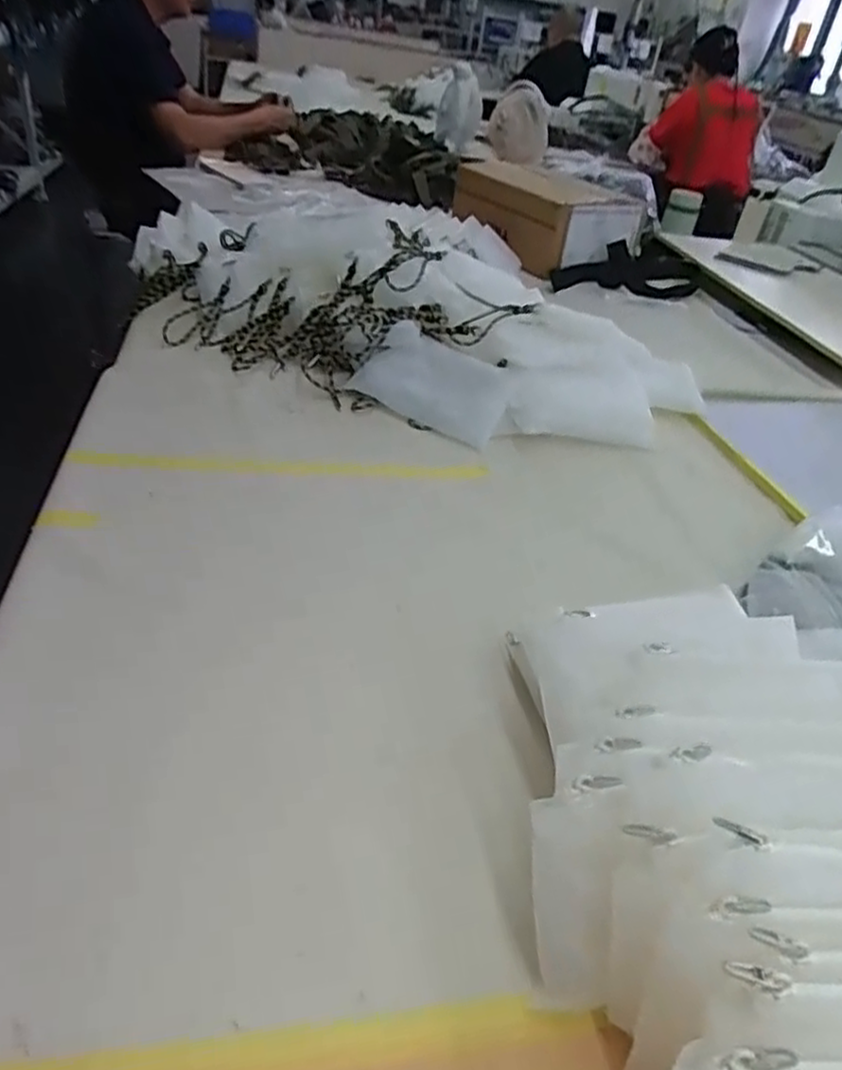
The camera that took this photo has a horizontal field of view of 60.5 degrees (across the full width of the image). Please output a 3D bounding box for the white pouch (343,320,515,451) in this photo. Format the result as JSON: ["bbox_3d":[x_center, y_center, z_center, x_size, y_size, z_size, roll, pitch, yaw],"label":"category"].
[{"bbox_3d":[0.016,-0.192,0.907,0.188,0.022,0.113,27,77,8],"label":"white pouch"}]

